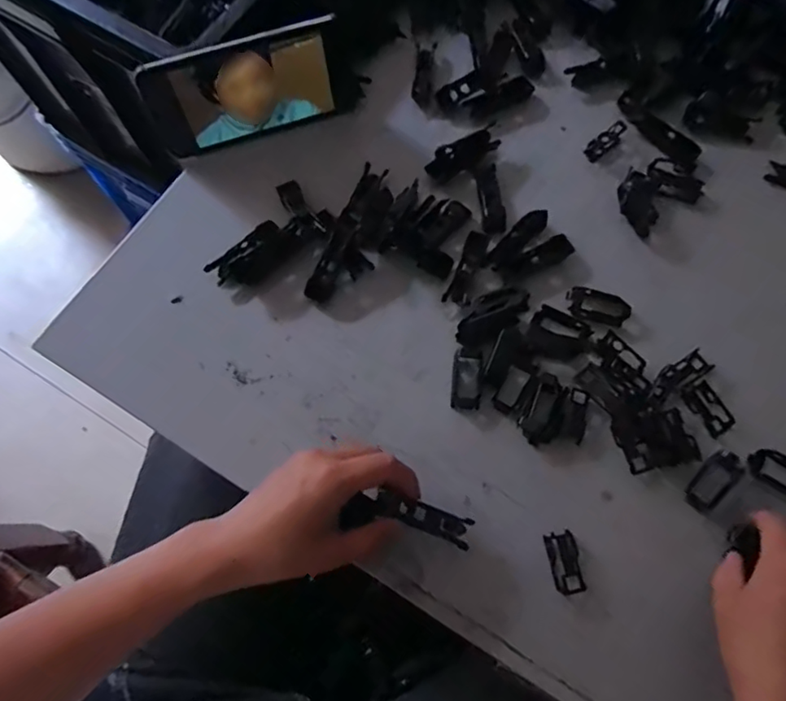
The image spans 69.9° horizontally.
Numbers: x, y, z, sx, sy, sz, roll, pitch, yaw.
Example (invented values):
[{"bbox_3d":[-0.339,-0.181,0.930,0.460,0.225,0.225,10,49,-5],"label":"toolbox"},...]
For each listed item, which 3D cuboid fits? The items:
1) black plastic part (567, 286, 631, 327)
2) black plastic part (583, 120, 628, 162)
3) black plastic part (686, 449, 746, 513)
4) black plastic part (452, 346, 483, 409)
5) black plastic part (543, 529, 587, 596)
[{"bbox_3d":[0.163,-0.035,0.443,0.048,0.005,0.026,16,74,3],"label":"black plastic part"},{"bbox_3d":[0.191,-0.187,0.497,0.045,0.012,0.015,-39,78,-12],"label":"black plastic part"},{"bbox_3d":[0.232,0.093,0.405,0.024,0.008,0.050,43,77,10],"label":"black plastic part"},{"bbox_3d":[0.057,0.022,0.430,0.023,0.004,0.046,6,73,0],"label":"black plastic part"},{"bbox_3d":[0.119,0.147,0.388,0.020,0.010,0.040,-13,75,-6],"label":"black plastic part"}]

